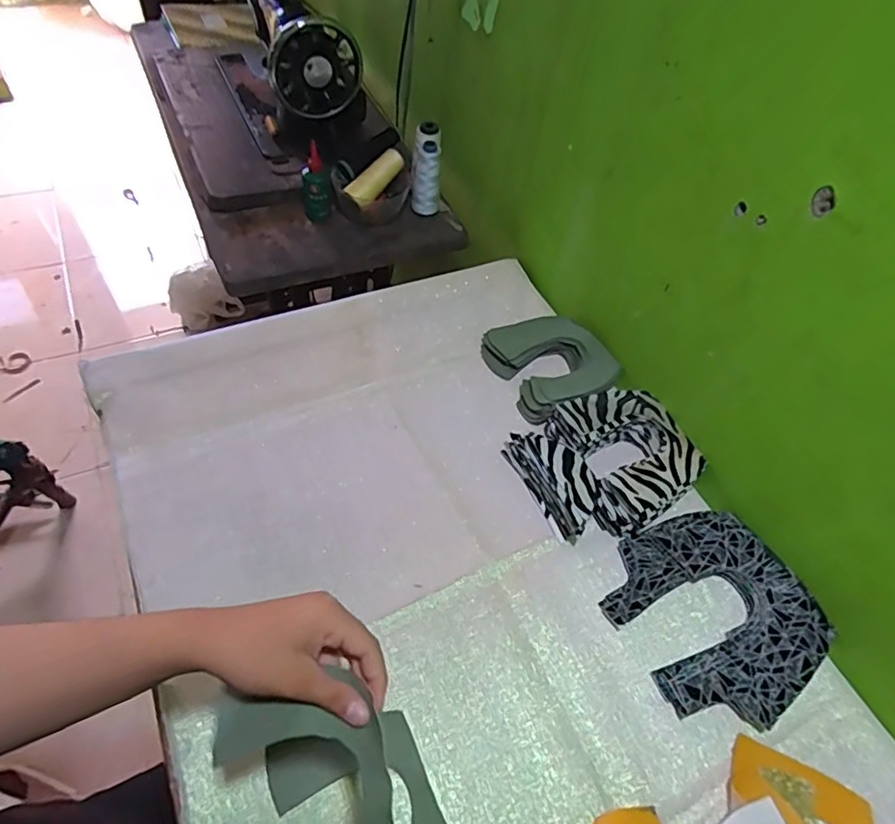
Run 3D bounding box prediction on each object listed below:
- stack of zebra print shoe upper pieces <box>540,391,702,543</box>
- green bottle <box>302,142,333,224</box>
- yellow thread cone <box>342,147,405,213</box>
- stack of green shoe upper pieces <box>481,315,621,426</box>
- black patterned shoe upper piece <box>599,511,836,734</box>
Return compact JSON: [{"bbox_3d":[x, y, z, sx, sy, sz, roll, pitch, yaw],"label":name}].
[{"bbox_3d":[0.212,0.050,0.672,0.140,0.044,0.160,-15,58,-18],"label":"stack of zebra print shoe upper pieces"},{"bbox_3d":[-0.203,-0.349,0.878,0.043,0.098,0.048,-27,62,-24],"label":"green bottle"},{"bbox_3d":[-0.109,-0.366,0.898,0.037,0.038,0.115,40,79,20],"label":"yellow thread cone"},{"bbox_3d":[0.140,-0.067,0.758,0.147,0.029,0.150,-18,59,-20],"label":"stack of green shoe upper pieces"},{"bbox_3d":[0.266,0.200,0.577,0.181,0.034,0.192,-20,59,-21],"label":"black patterned shoe upper piece"}]

